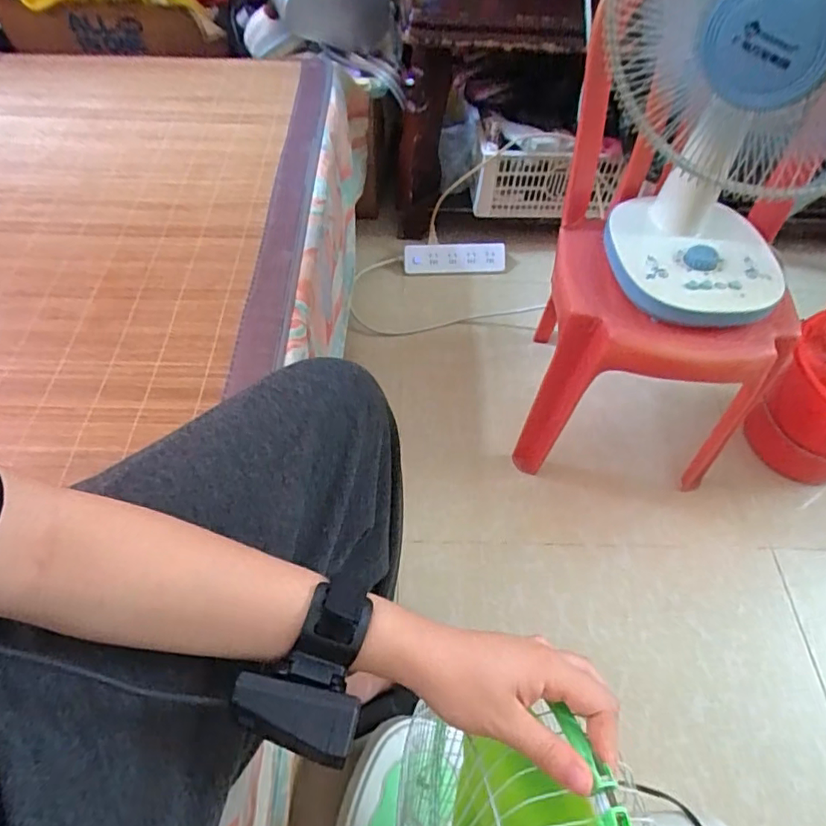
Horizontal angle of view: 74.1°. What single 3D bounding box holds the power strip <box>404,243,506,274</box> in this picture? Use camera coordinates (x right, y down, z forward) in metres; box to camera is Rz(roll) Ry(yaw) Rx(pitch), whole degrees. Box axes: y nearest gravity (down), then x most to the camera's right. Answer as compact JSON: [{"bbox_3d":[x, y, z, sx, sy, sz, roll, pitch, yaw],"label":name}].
[{"bbox_3d":[0.094,-0.344,1.222,0.224,0.063,0.023,-3,14,-7],"label":"power strip"}]

